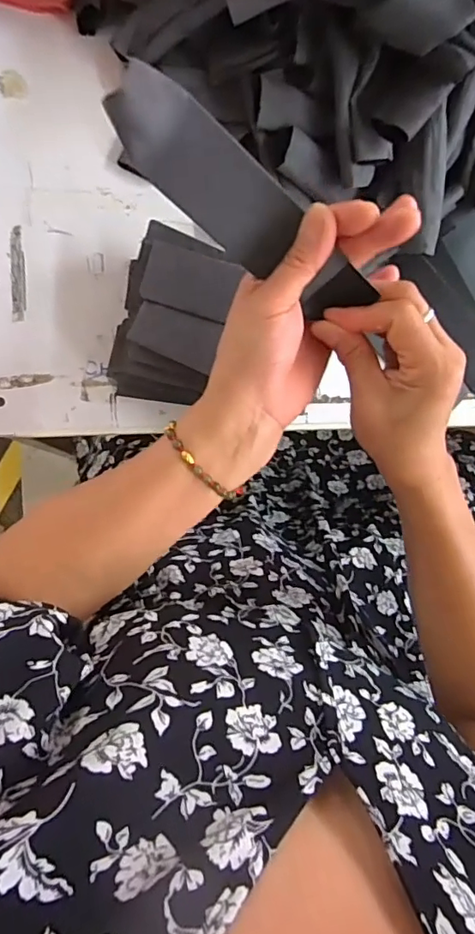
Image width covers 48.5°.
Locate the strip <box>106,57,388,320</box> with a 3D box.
[{"bbox_3d":[0.004,-0.139,0.287,0.162,0.009,0.042,35,111,-21],"label":"strip"}]

